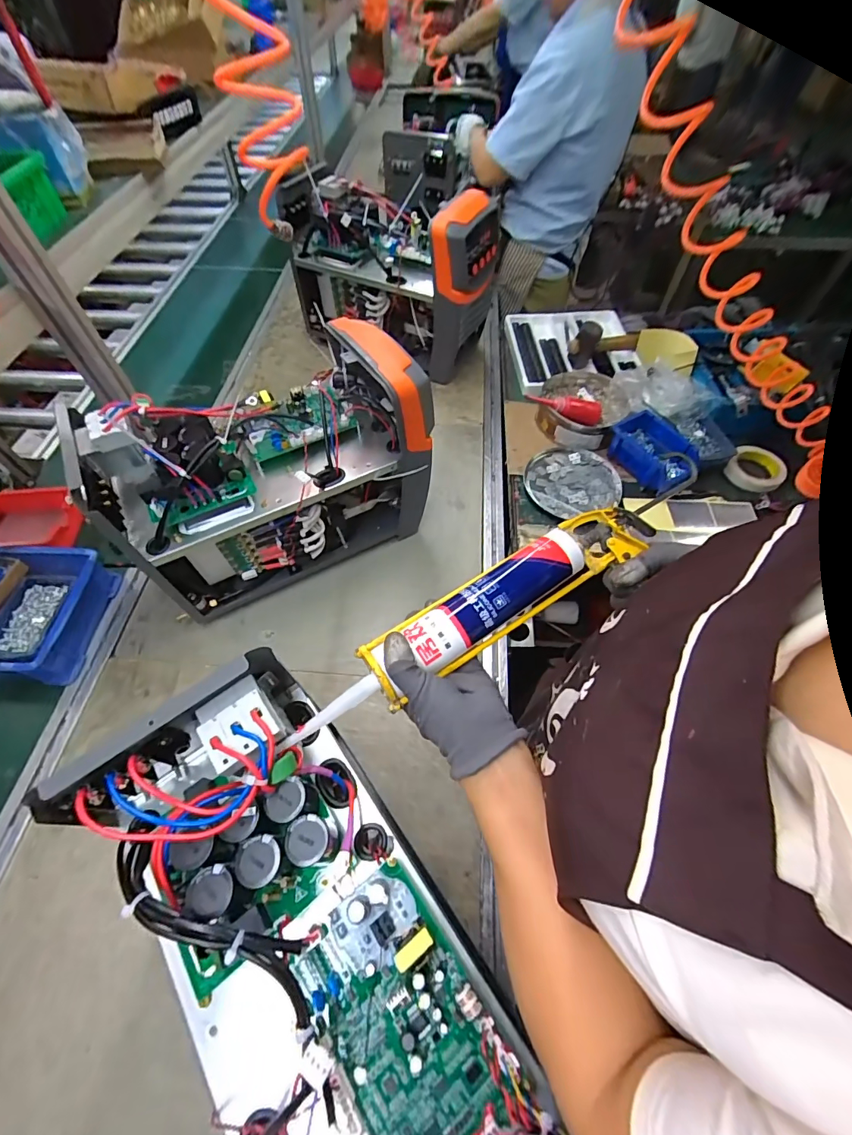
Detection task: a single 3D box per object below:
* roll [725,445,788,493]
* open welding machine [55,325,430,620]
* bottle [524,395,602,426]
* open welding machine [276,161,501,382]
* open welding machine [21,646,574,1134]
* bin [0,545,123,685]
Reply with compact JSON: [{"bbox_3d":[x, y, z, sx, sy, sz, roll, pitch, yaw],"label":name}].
[{"bbox_3d":[0.668,-0.197,0.881,0.103,0.028,0.106,0,58,1],"label":"roll"},{"bbox_3d":[-0.220,-0.131,0.691,0.437,0.336,0.189,-27,61,-15],"label":"open welding machine"},{"bbox_3d":[0.289,-0.335,0.905,0.162,0.038,0.034,8,56,-15],"label":"bottle"},{"bbox_3d":[-0.076,-0.687,1.055,0.459,0.353,0.234,20,60,13],"label":"open welding machine"},{"bbox_3d":[-0.081,0.285,0.296,0.197,0.144,0.427,-34,63,-19],"label":"open welding machine"},{"bbox_3d":[-0.678,0.066,0.687,0.267,0.101,0.210,2,58,2],"label":"bin"}]

